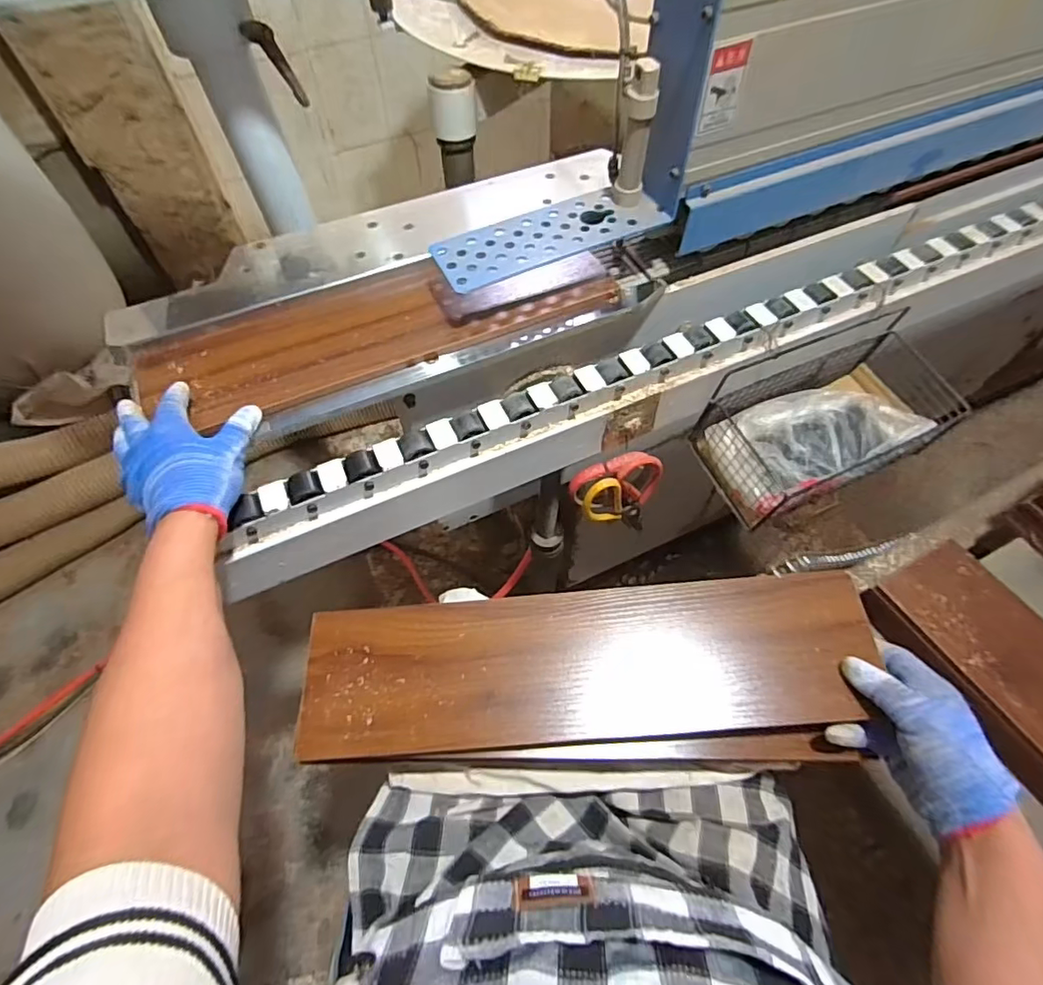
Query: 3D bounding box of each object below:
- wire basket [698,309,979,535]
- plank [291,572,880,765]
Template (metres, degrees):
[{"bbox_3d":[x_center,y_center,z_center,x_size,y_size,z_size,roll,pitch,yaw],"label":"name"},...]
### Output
[{"bbox_3d":[0.351,-0.085,0.624,0.273,0.113,0.133,-23,62,-12],"label":"wire basket"},{"bbox_3d":[0.052,0.142,0.456,0.454,0.023,0.115,-5,60,1],"label":"plank"}]

